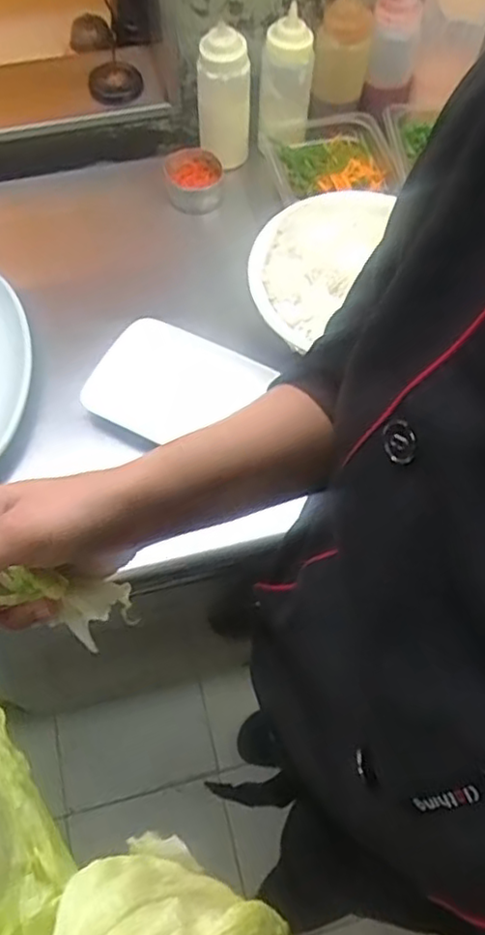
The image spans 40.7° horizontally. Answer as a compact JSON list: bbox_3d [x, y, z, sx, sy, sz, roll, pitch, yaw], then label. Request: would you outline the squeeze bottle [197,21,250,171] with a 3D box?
[{"bbox_3d":[-0.023,-0.428,0.774,0.059,0.156,0.047,-6,64,-4],"label":"squeeze bottle"}]

